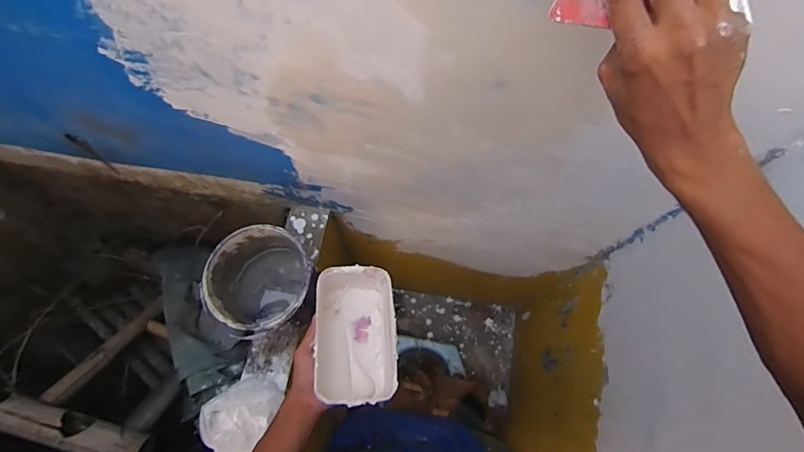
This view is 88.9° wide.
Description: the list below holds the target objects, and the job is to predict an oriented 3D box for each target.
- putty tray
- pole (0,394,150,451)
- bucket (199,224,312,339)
[{"bbox_3d":[-0.068,0.158,0.607,0.113,0.084,0.199,-1,63,-13],"label":"putty tray"},{"bbox_3d":[-0.797,0.427,0.895,0.487,0.077,0.071,15,70,4],"label":"pole"},{"bbox_3d":[-0.259,0.117,0.798,0.189,0.181,0.179,1,69,-1],"label":"bucket"}]

